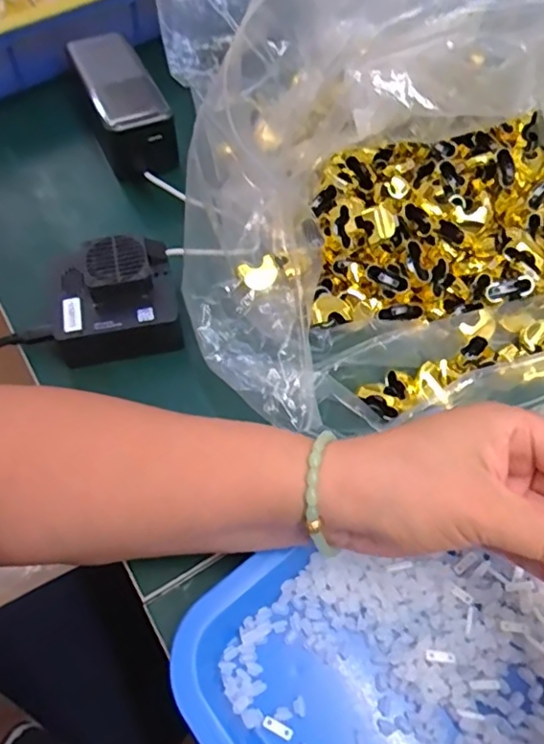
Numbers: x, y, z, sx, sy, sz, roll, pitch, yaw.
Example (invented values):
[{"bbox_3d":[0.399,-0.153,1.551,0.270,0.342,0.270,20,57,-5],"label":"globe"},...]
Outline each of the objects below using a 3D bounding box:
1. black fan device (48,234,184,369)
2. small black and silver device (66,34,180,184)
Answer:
[{"bbox_3d":[-0.103,-0.045,0.380,0.080,0.053,0.065,-10,60,-8],"label":"black fan device"},{"bbox_3d":[-0.124,-0.217,0.483,0.054,0.063,0.143,-20,61,-13],"label":"small black and silver device"}]

